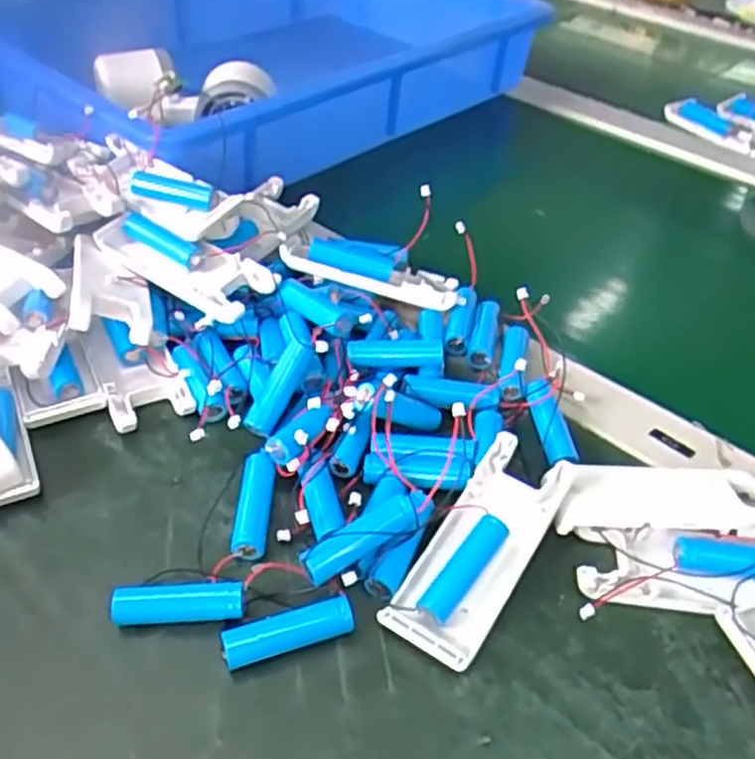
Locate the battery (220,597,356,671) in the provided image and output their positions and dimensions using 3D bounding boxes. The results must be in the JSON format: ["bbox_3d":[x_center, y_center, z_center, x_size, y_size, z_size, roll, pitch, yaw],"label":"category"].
[{"bbox_3d":[-0.035,0.100,0.295,0.051,0.013,0.012,-11,45,-16],"label":"battery"}]

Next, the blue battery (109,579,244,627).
[{"bbox_3d":[-0.079,0.089,0.297,0.050,0.016,0.012,1,43,-4],"label":"blue battery"}]

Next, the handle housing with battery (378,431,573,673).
[{"bbox_3d":[0.045,0.071,0.321,0.039,0.028,0.101,27,47,22],"label":"handle housing with battery"}]

